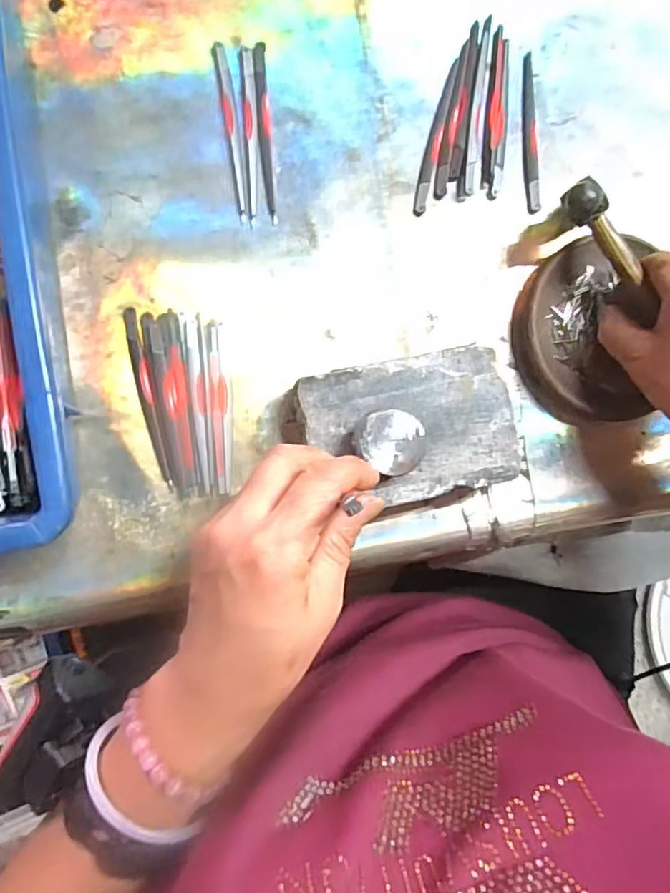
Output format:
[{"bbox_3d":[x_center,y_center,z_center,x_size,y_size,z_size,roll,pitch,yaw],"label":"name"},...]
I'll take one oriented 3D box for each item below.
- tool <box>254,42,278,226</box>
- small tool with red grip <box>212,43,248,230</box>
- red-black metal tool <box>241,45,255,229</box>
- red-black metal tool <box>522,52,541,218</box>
[{"bbox_3d":[-0.042,-0.192,0.344,0.009,0.004,0.111,-4,88,-7],"label":"tool"},{"bbox_3d":[-0.063,-0.192,0.342,0.008,0.004,0.111,-9,89,-7],"label":"small tool with red grip"},{"bbox_3d":[-0.052,-0.190,0.343,0.007,0.004,0.110,-2,88,-7],"label":"red-black metal tool"},{"bbox_3d":[0.124,-0.199,0.355,0.009,0.004,0.099,-1,88,-7],"label":"red-black metal tool"}]

